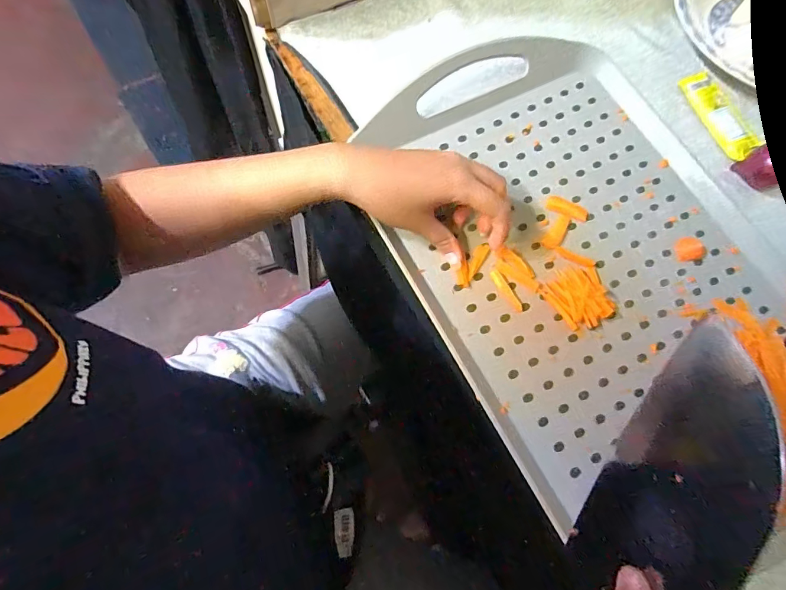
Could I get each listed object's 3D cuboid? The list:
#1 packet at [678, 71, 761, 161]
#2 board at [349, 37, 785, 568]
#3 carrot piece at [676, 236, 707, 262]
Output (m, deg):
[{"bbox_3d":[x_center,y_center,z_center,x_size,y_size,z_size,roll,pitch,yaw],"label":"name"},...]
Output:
[{"bbox_3d":[0.334,-0.184,0.415,0.033,0.005,0.103,-17,74,-6],"label":"packet"},{"bbox_3d":[0.186,-0.018,0.346,0.296,0.030,0.463,-27,77,-10],"label":"board"},{"bbox_3d":[0.270,-0.042,0.368,0.027,0.004,0.022,-8,74,-4],"label":"carrot piece"}]

